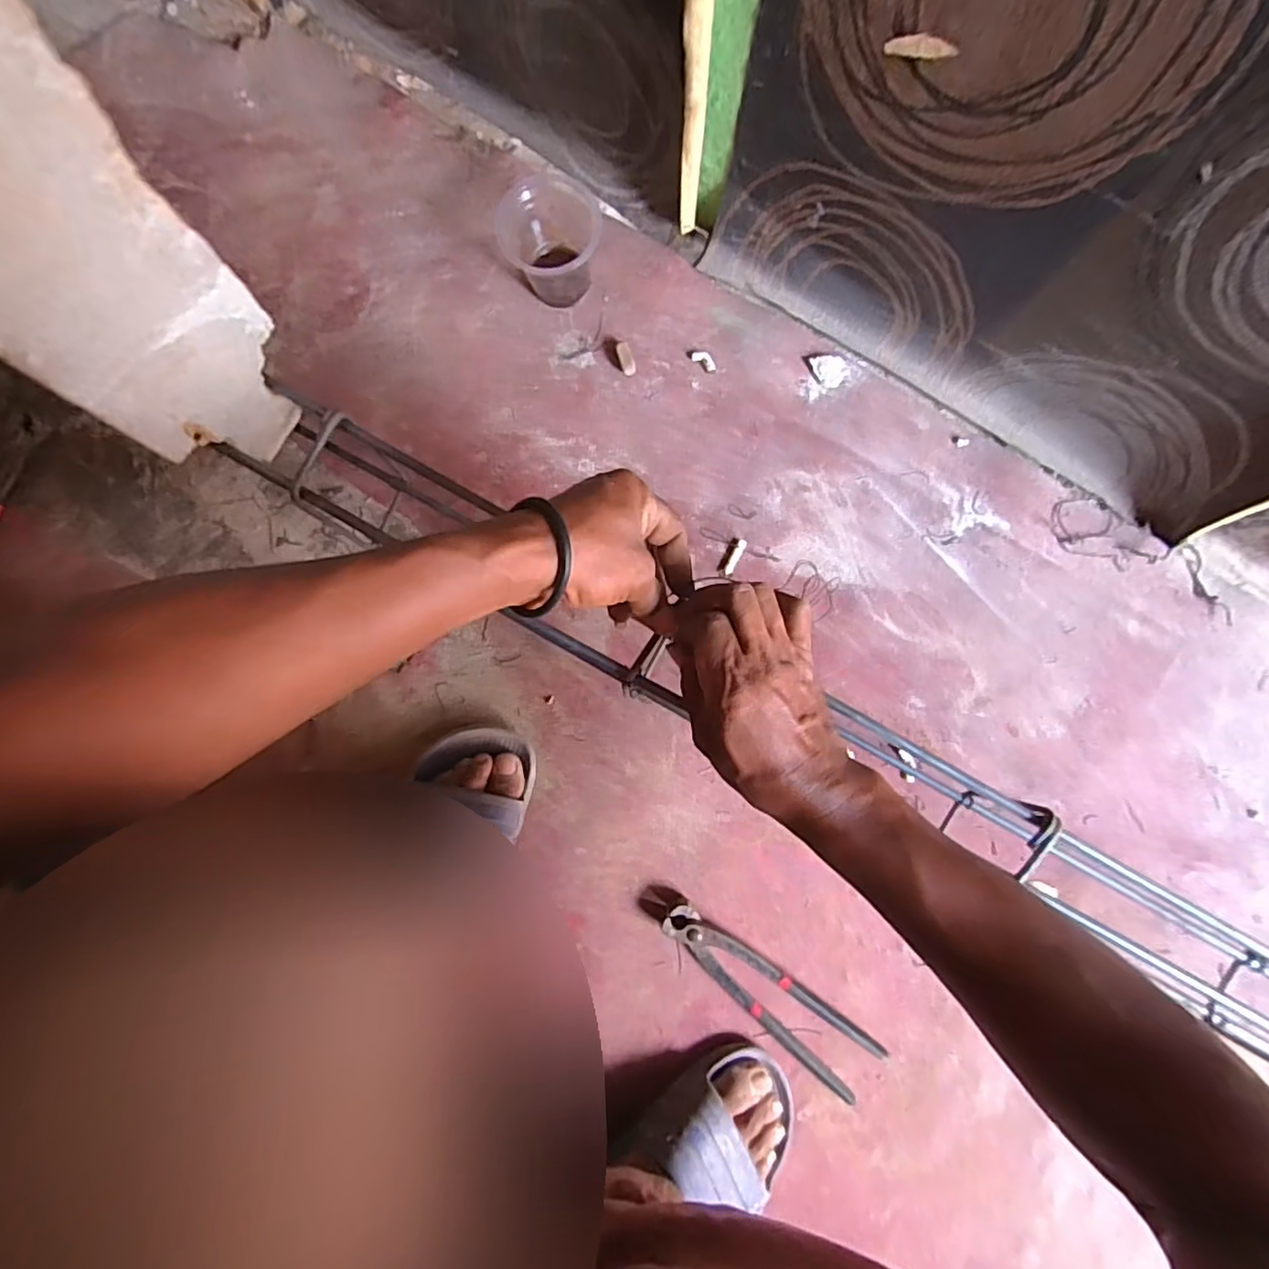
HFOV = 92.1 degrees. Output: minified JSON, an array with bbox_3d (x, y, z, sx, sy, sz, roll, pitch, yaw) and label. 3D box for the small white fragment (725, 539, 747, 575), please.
[{"bbox_3d":[0.094,-0.072,0.569,0.009,0.006,0.035,28,83,3],"label":"small white fragment"}]

